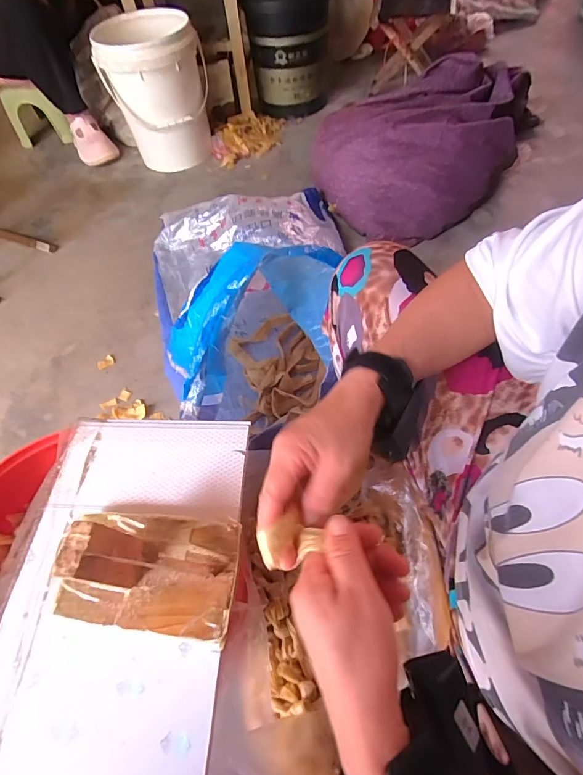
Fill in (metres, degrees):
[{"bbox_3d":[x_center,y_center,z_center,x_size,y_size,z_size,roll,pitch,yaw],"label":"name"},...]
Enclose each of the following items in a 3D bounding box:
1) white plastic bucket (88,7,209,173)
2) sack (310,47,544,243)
[{"bbox_3d":[-0.408,-0.916,1.271,0.289,0.345,0.279,-11,57,-1],"label":"white plastic bucket"},{"bbox_3d":[0.376,-0.696,1.116,0.632,0.206,0.429,-41,63,-19],"label":"sack"}]

